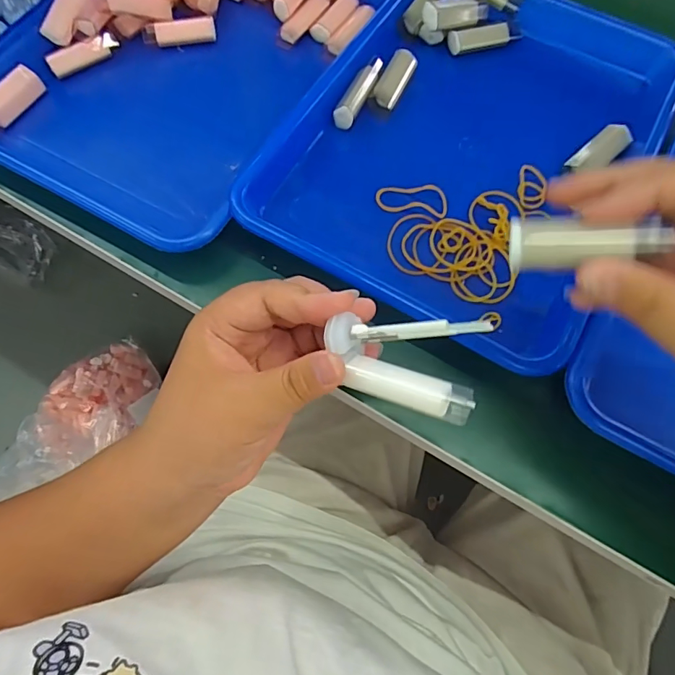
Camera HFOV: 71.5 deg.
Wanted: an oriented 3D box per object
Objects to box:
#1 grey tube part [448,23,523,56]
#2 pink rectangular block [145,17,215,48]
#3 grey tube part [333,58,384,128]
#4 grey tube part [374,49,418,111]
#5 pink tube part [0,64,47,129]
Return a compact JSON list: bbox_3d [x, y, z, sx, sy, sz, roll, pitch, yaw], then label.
[{"bbox_3d":[0.127,-0.256,0.399,0.063,0.020,0.016,-13,69,-6],"label":"grey tube part"},{"bbox_3d":[-0.135,-0.262,0.402,0.061,0.015,0.016,-10,69,-5],"label":"pink rectangular block"},{"bbox_3d":[0.016,-0.193,0.370,0.015,0.015,0.063,25,70,9],"label":"grey tube part"},{"bbox_3d":[0.047,-0.212,0.383,0.017,0.014,0.055,25,70,9],"label":"grey tube part"},{"bbox_3d":[-0.260,-0.193,0.374,0.016,0.020,0.053,27,70,9],"label":"pink tube part"}]

